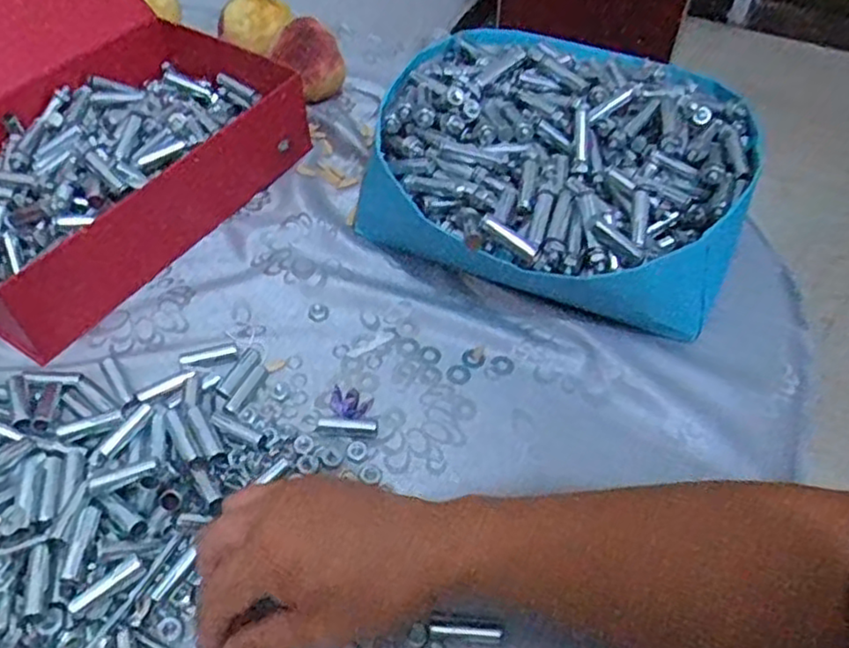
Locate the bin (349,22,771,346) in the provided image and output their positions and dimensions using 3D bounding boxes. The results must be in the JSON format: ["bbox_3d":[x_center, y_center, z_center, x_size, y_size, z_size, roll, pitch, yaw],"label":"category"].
[{"bbox_3d":[0.103,-0.114,0.542,0.271,0.101,0.248,21,53,16],"label":"bin"}]

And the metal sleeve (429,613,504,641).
[{"bbox_3d":[0.022,0.163,0.373,0.039,0.010,0.009,5,51,3],"label":"metal sleeve"}]

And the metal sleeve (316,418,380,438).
[{"bbox_3d":[-0.050,0.068,0.453,0.039,0.008,0.012,1,50,-1],"label":"metal sleeve"}]

